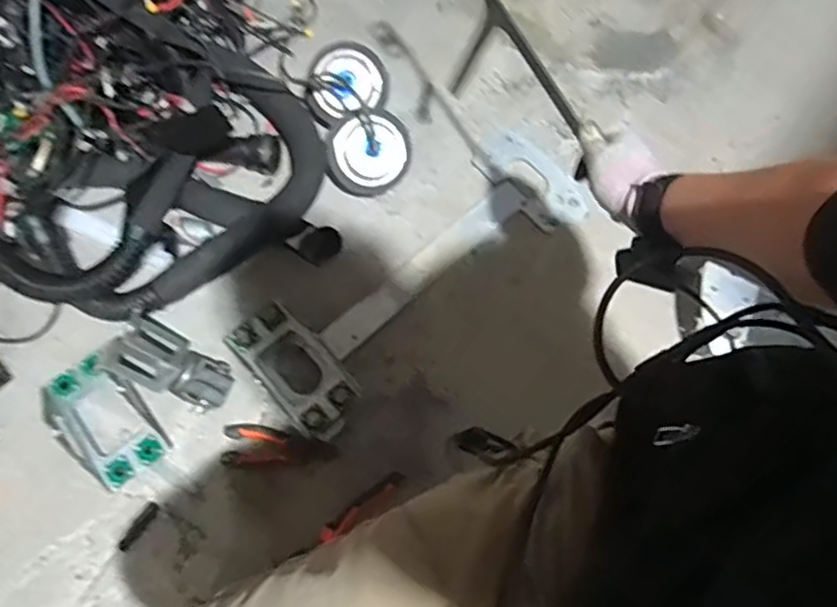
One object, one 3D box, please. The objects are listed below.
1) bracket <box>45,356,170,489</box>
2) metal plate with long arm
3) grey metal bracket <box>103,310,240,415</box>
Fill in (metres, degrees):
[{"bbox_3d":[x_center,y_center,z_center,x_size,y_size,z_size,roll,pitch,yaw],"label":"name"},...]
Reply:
[{"bbox_3d":[-0.435,0.153,0.904,0.113,0.074,0.181,-39,79,-11],"label":"bracket"},{"bbox_3d":[0.005,-0.055,0.971,0.563,0.076,0.187,-40,79,-11],"label":"metal plate with long arm"},{"bbox_3d":[-0.350,0.082,0.915,0.185,0.088,0.088,32,76,7],"label":"grey metal bracket"}]

